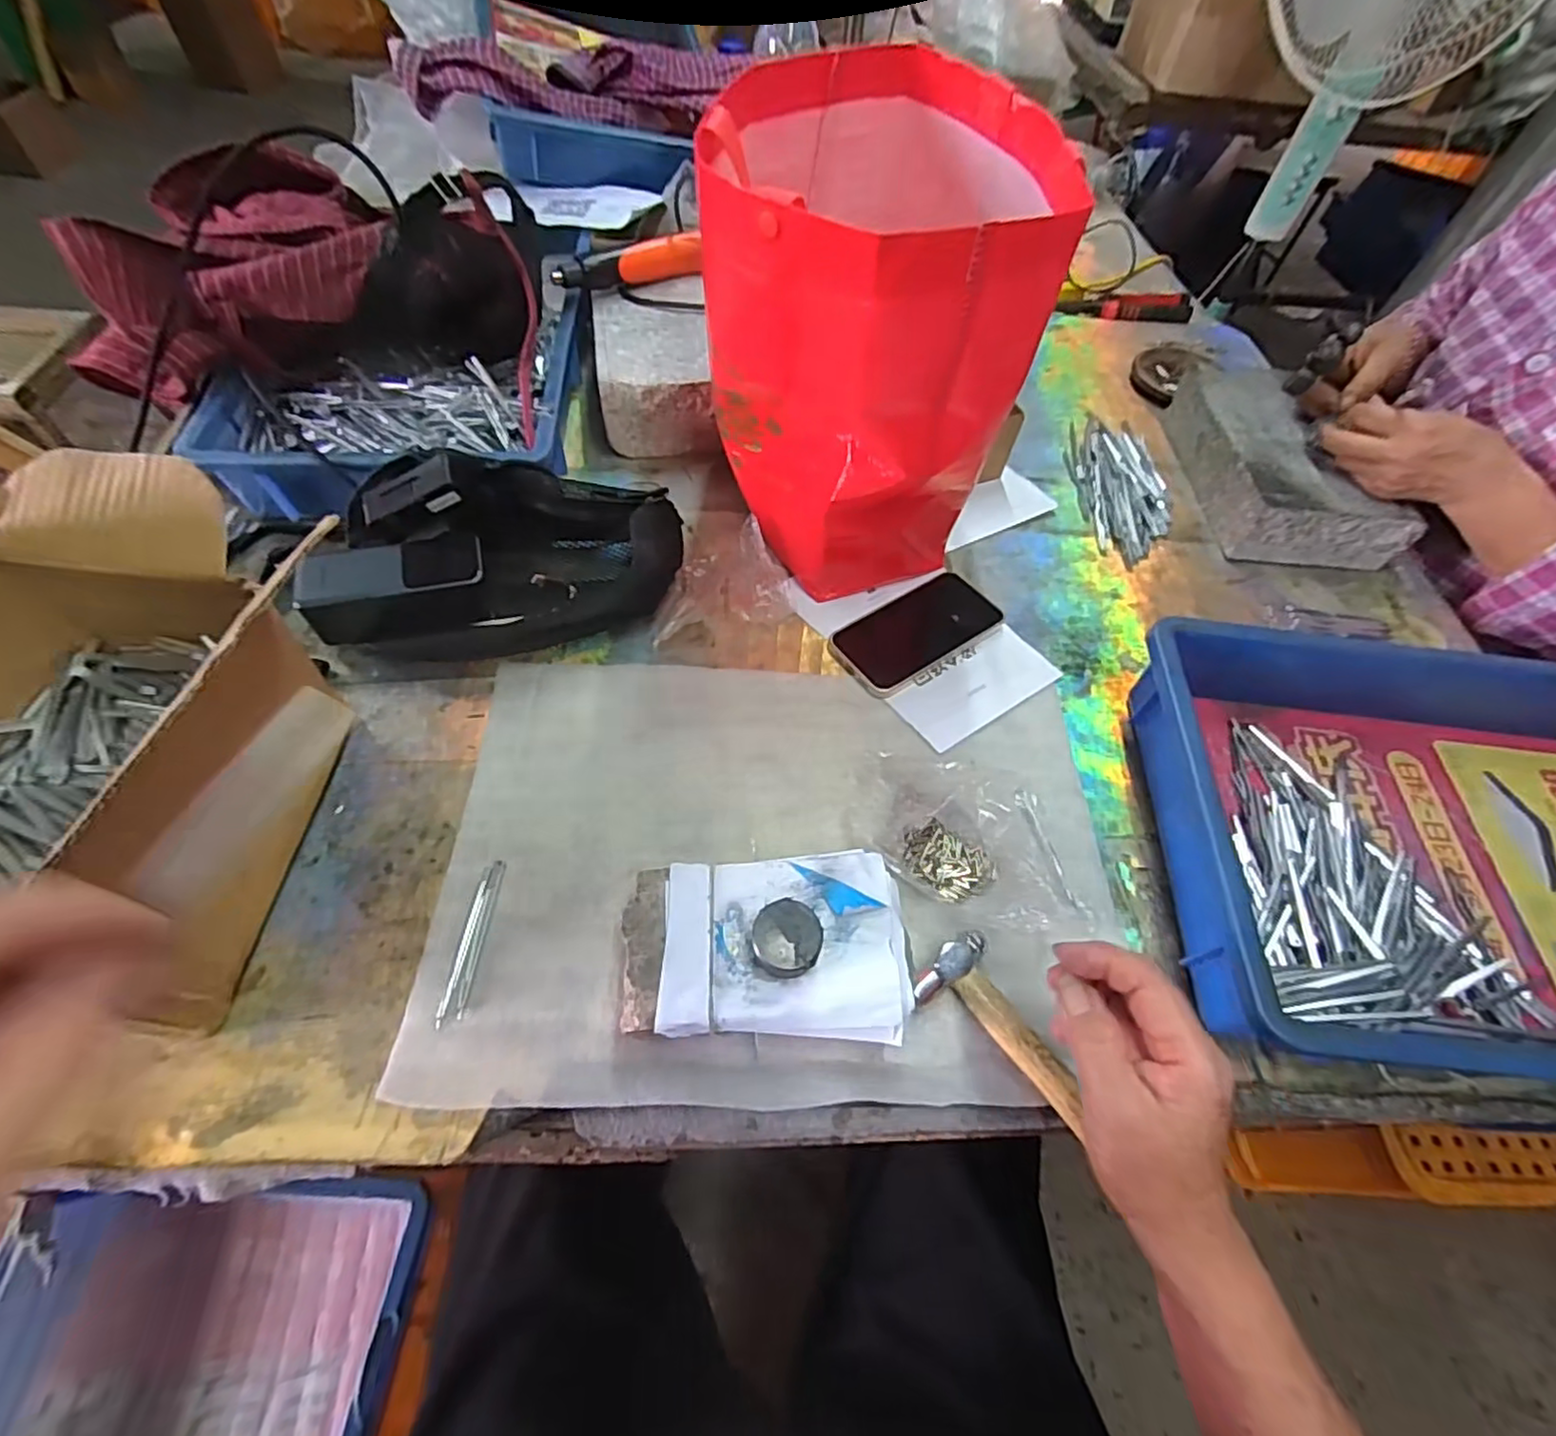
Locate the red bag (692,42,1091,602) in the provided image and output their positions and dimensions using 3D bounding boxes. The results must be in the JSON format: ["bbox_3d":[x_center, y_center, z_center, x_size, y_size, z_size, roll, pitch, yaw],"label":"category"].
[{"bbox_3d":[0.072,-0.277,0.520,0.223,0.297,0.248,19,57,6],"label":"red bag"}]

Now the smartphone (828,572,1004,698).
[{"bbox_3d":[0.117,-0.076,0.558,0.151,0.006,0.072,-31,65,-23],"label":"smartphone"}]

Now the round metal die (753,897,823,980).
[{"bbox_3d":[0.005,0.123,0.362,0.037,0.016,0.040,3,57,-4],"label":"round metal die"}]

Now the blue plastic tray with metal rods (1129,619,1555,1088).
[{"bbox_3d":[0.478,0.085,0.443,0.433,0.083,0.301,7,57,-1],"label":"blue plastic tray with metal rods"}]

